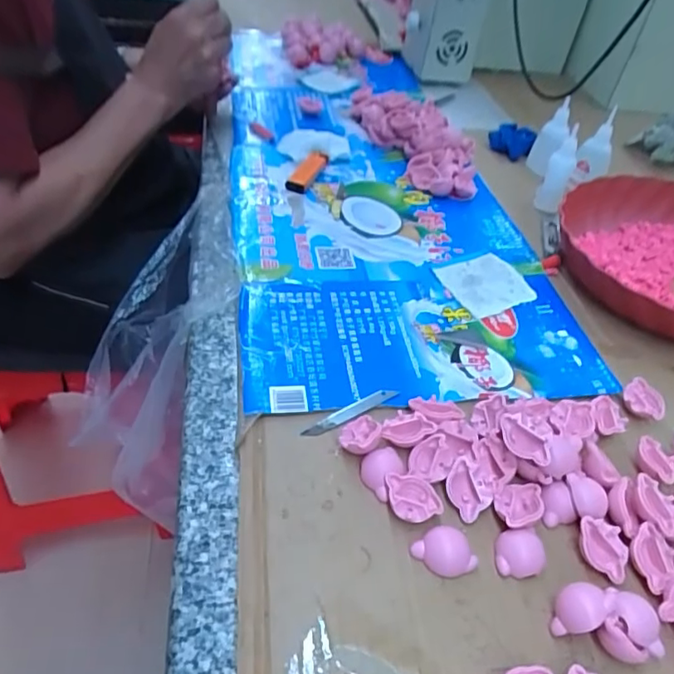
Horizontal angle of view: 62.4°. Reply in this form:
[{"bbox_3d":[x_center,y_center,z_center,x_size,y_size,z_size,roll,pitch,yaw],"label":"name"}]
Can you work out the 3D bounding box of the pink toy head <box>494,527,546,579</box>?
[{"bbox_3d":[0.109,0.128,0.329,0.030,0.012,0.024,0,45,-6],"label":"pink toy head"}]

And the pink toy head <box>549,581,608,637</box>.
[{"bbox_3d":[0.131,0.148,0.302,0.030,0.015,0.025,-13,55,24],"label":"pink toy head"}]

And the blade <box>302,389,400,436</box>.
[{"bbox_3d":[0.010,0.052,0.394,0.074,0.004,0.009,-22,51,-25],"label":"blade"}]

